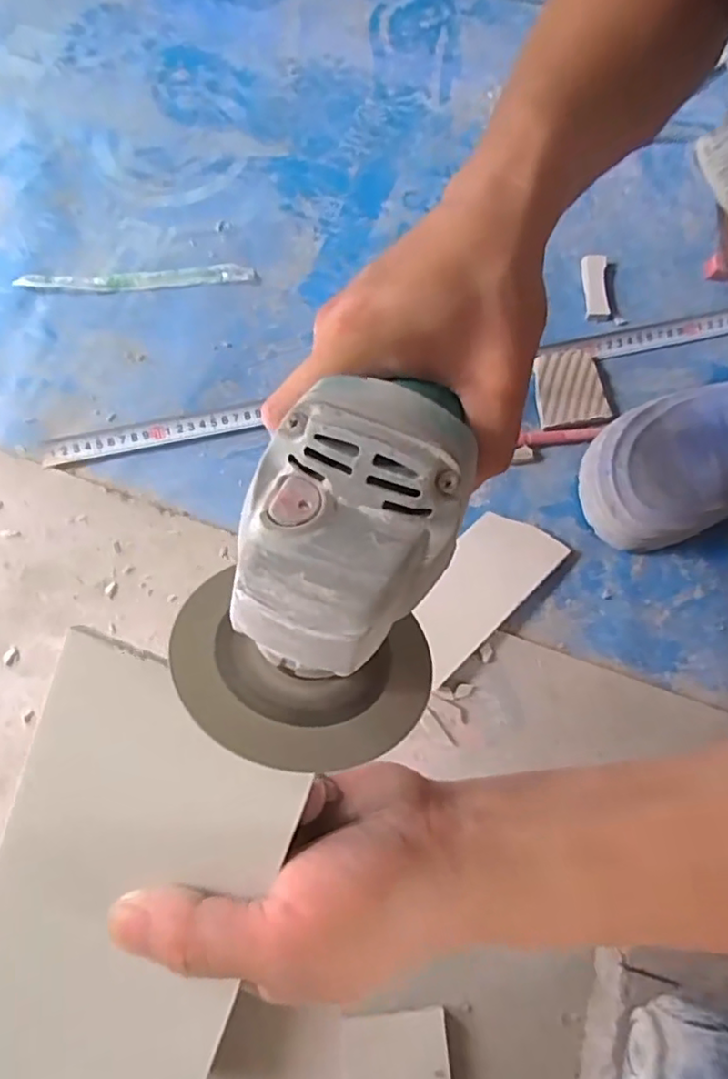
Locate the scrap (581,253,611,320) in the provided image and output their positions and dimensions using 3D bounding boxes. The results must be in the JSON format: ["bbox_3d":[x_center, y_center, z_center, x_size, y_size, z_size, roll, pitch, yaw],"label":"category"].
[{"bbox_3d":[0.220,-0.241,0.586,0.026,0.008,0.071,2,72,0],"label":"scrap"}]

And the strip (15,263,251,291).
[{"bbox_3d":[-0.219,-0.252,0.595,0.221,0.006,0.022,-4,72,-2],"label":"strip"}]

